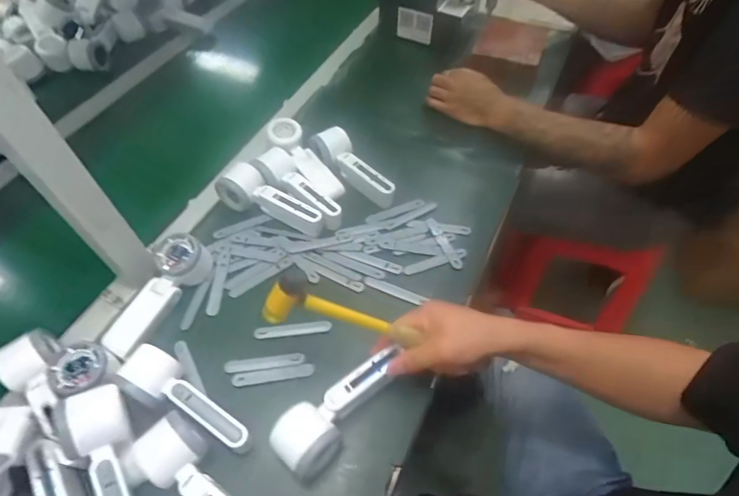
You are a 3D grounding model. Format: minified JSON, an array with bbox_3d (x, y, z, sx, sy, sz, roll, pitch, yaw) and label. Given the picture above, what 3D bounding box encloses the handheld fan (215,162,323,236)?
[{"bbox_3d":[-0.142,-0.076,0.655,0.167,0.055,0.054,17,56,13],"label":"handheld fan"}]

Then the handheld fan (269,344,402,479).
[{"bbox_3d":[-0.030,0.165,0.477,0.156,0.040,0.055,-42,64,-17],"label":"handheld fan"}]

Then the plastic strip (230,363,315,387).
[{"bbox_3d":[-0.114,0.150,0.528,0.094,0.004,0.016,-8,54,-5],"label":"plastic strip"}]

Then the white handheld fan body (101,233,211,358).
[{"bbox_3d":[-0.272,0.052,0.562,0.060,0.053,0.168,24,58,17],"label":"white handheld fan body"}]

